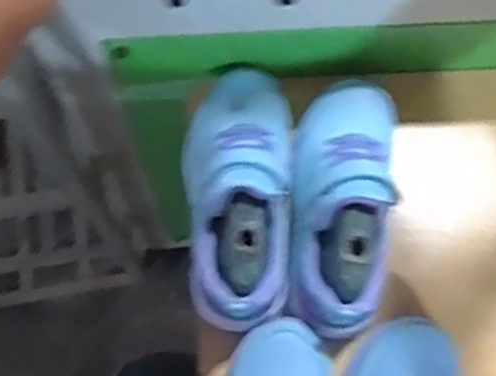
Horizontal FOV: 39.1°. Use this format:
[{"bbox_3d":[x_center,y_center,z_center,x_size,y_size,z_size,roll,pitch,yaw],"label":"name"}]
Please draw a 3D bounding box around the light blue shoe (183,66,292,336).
[{"bbox_3d":[-0.006,0.001,0.499,0.082,0.080,0.190,3,74,0],"label":"light blue shoe"}]

